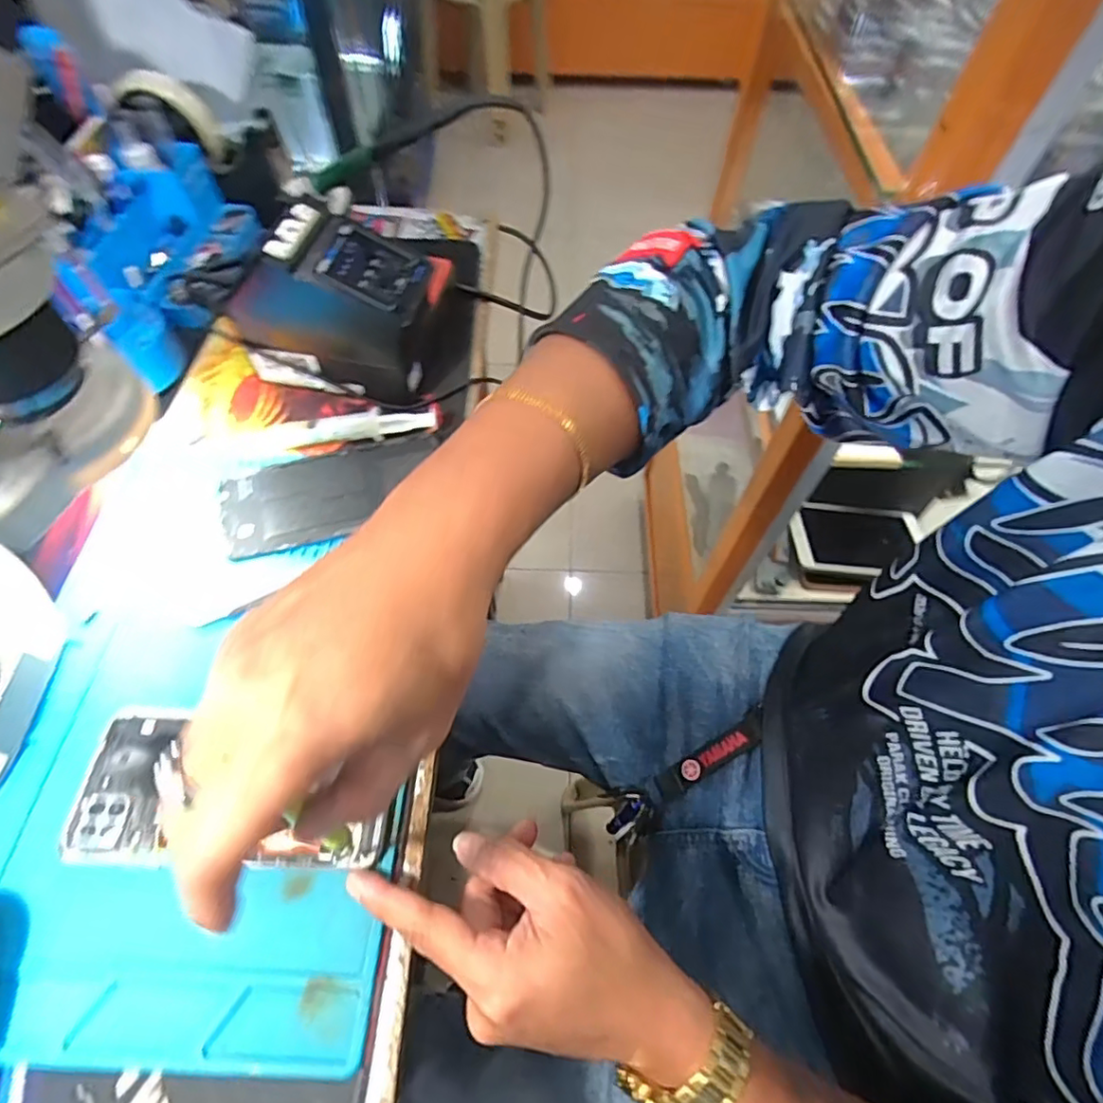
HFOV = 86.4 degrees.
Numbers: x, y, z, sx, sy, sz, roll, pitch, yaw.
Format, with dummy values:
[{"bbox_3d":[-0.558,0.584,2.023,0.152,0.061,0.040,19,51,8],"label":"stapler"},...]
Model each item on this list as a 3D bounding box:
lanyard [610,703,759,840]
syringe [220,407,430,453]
[{"bbox_3d":[0.103,0.186,0.485,0.173,0.029,0.037,-43,62,19],"label":"lanyard"},{"bbox_3d":[-0.168,-0.091,0.434,0.158,0.014,0.022,-8,59,-7],"label":"syringe"}]

